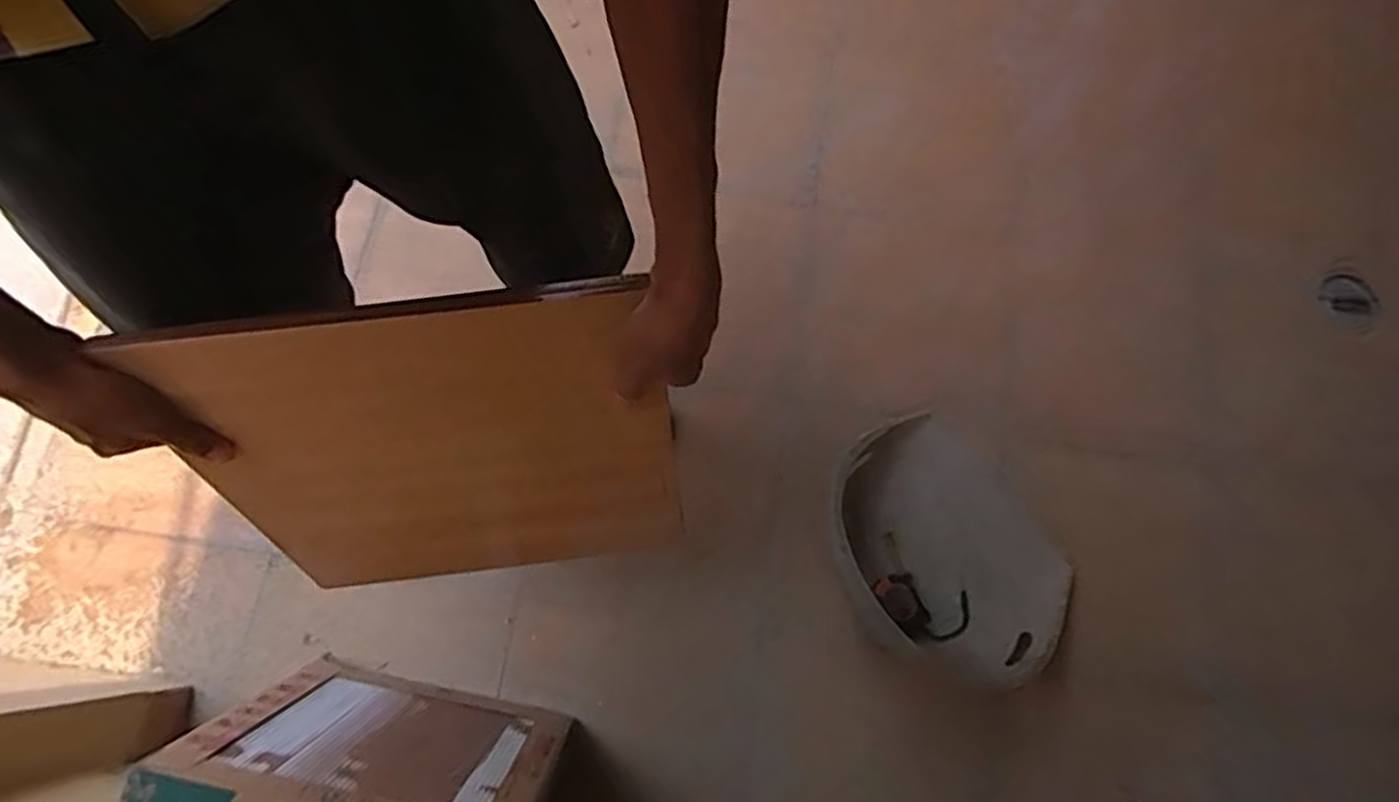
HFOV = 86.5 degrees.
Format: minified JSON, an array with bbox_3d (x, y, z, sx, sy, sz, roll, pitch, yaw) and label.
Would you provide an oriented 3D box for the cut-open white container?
[{"bbox_3d":[0.400,0.226,1.198,0.394,0.200,0.443,-24,77,-12],"label":"cut-open white container"}]

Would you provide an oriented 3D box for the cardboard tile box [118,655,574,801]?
[{"bbox_3d":[-0.385,0.449,0.937,0.410,0.431,0.073,13,88,-1],"label":"cardboard tile box"}]

